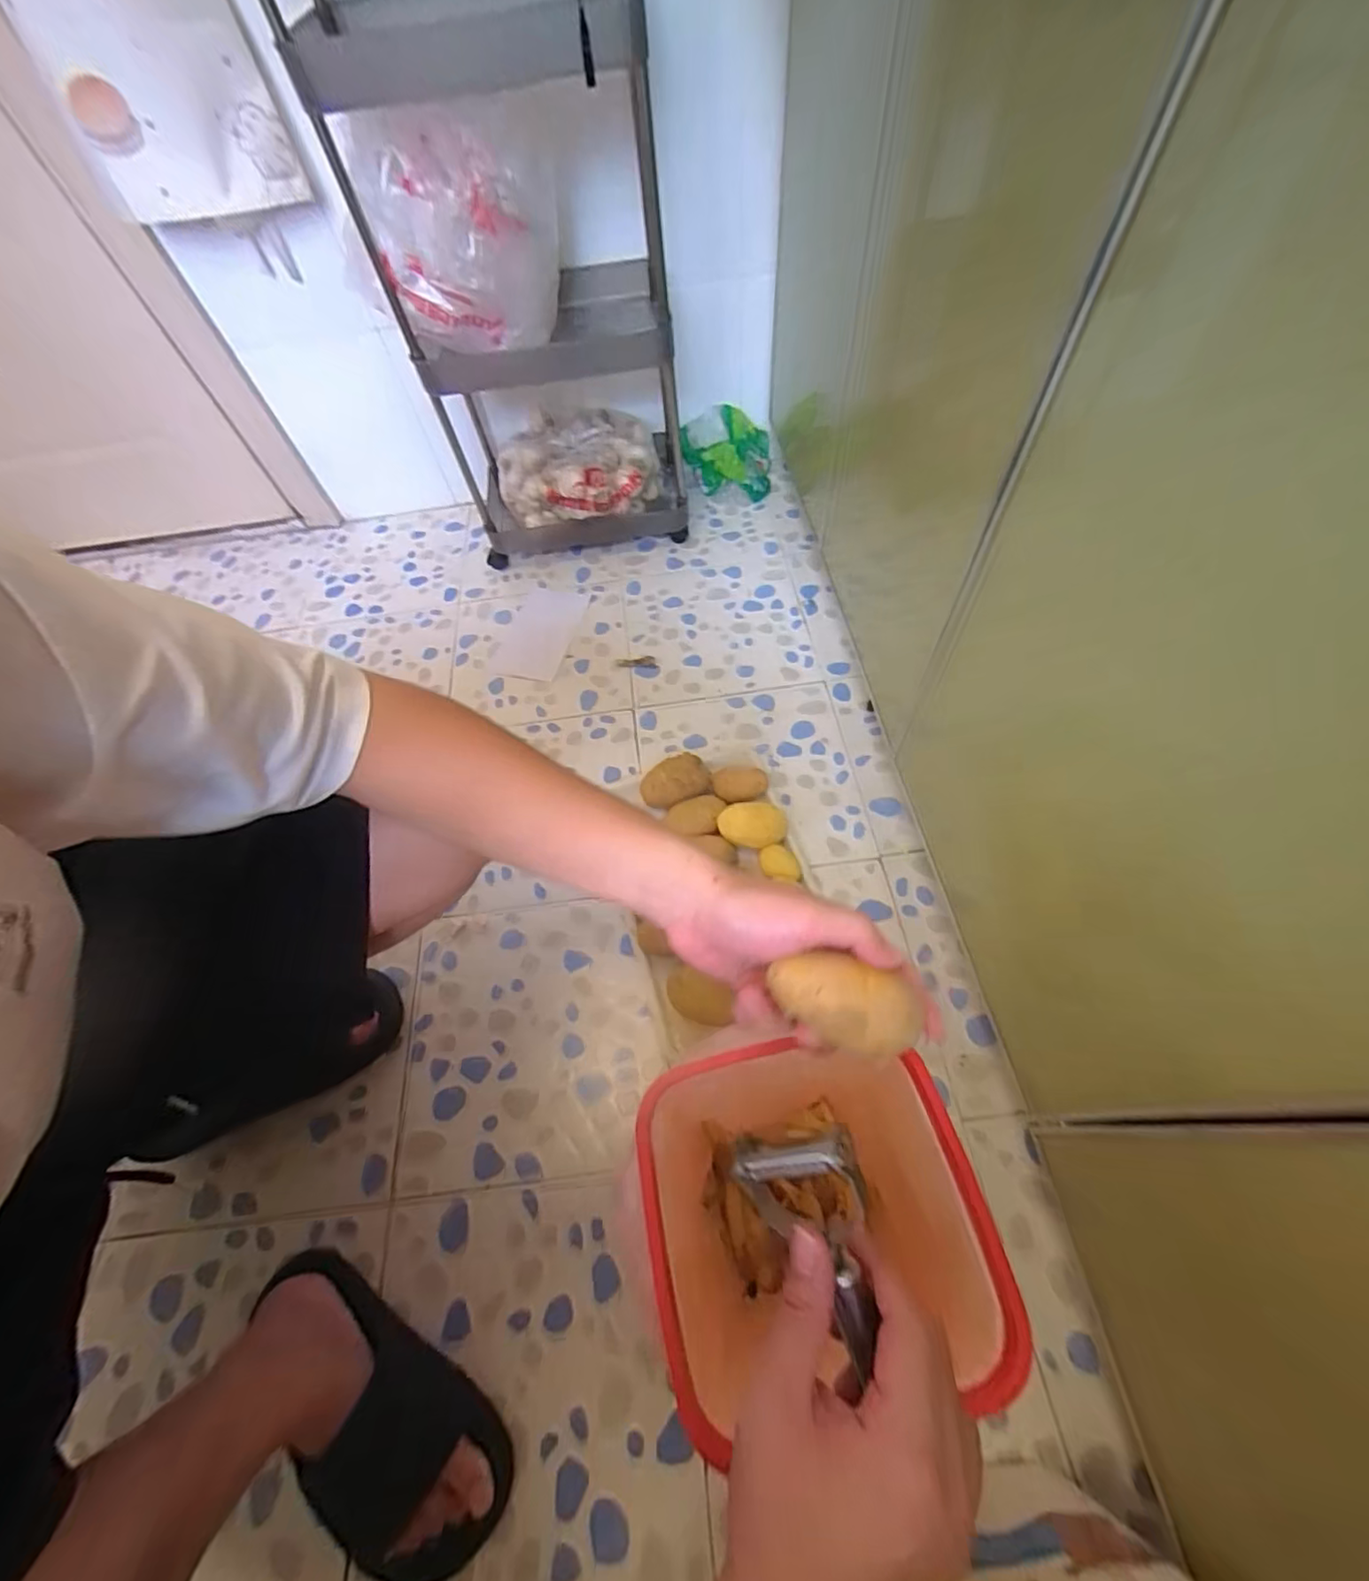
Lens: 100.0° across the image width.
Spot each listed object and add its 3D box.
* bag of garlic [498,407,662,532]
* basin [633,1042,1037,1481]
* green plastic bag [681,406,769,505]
[{"bbox_3d":[-0.190,-0.589,1.034,0.273,0.114,0.227,-3,61,3],"label":"bag of garlic"},{"bbox_3d":[0.089,0.328,0.472,0.208,0.260,0.201,-2,60,3],"label":"basin"},{"bbox_3d":[0.082,-0.656,1.132,0.172,0.127,0.136,-2,60,3],"label":"green plastic bag"}]

